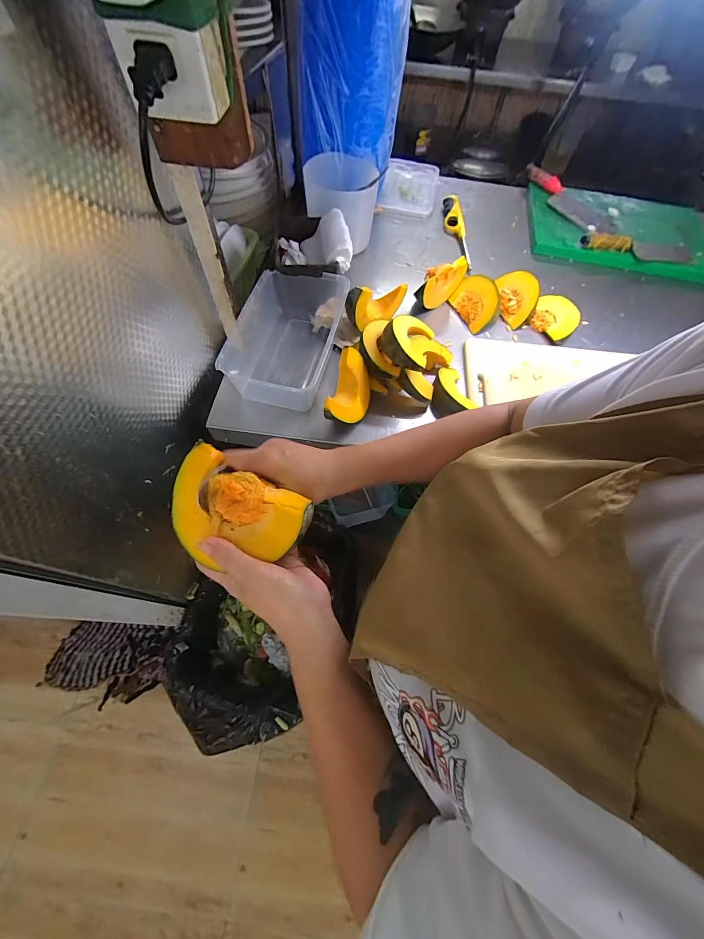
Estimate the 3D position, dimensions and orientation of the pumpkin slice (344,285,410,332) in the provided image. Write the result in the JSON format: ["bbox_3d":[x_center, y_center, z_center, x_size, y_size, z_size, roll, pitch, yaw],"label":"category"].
[{"bbox_3d":[0.040,-0.299,0.619,0.124,0.075,0.047,-26,64,-35],"label":"pumpkin slice"}]

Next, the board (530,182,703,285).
[{"bbox_3d":[0.699,-0.644,0.889,0.482,0.031,0.381,14,62,1],"label":"board"}]

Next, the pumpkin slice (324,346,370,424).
[{"bbox_3d":[-0.002,-0.115,0.539,0.056,0.088,0.117,14,63,4],"label":"pumpkin slice"}]

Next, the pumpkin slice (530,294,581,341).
[{"bbox_3d":[0.414,-0.311,0.694,0.083,0.033,0.104,23,64,9],"label":"pumpkin slice"}]

